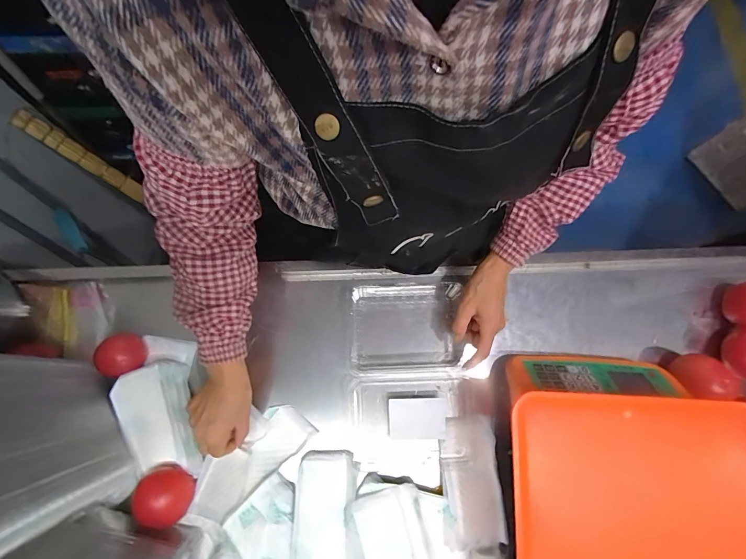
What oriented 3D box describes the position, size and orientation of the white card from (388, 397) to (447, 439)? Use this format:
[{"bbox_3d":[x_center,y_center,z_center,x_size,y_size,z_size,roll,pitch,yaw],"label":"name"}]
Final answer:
[{"bbox_3d":[0.063,0.200,0.511,0.082,0.005,0.054,0,73,-2],"label":"white card"}]

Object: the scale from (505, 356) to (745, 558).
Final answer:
[{"bbox_3d":[0.305,0.239,0.442,0.297,0.105,0.283,5,75,1],"label":"scale"}]

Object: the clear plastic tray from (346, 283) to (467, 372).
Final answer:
[{"bbox_3d":[0.042,0.075,0.545,0.163,0.040,0.134,-4,70,-3],"label":"clear plastic tray"}]

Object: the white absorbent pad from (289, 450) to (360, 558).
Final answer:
[{"bbox_3d":[-0.070,0.322,0.464,0.078,0.020,0.173,8,75,1],"label":"white absorbent pad"}]

